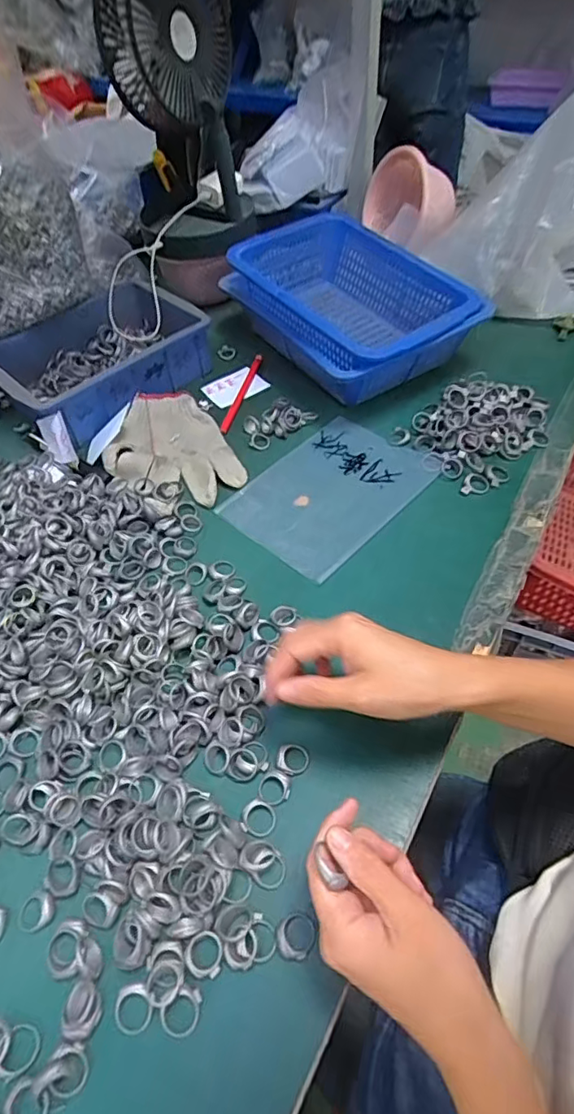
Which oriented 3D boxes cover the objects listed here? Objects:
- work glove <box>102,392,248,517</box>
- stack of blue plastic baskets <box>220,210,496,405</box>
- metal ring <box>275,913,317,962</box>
[{"bbox_3d":[-0.133,-0.126,0.609,0.126,0.019,0.190,-23,53,-14],"label":"work glove"},{"bbox_3d":[0.076,-0.314,0.681,0.198,0.103,0.280,-30,55,-19],"label":"stack of blue plastic baskets"},{"bbox_3d":[0.006,0.228,0.326,0.021,0.006,0.025,32,60,26],"label":"metal ring"}]

